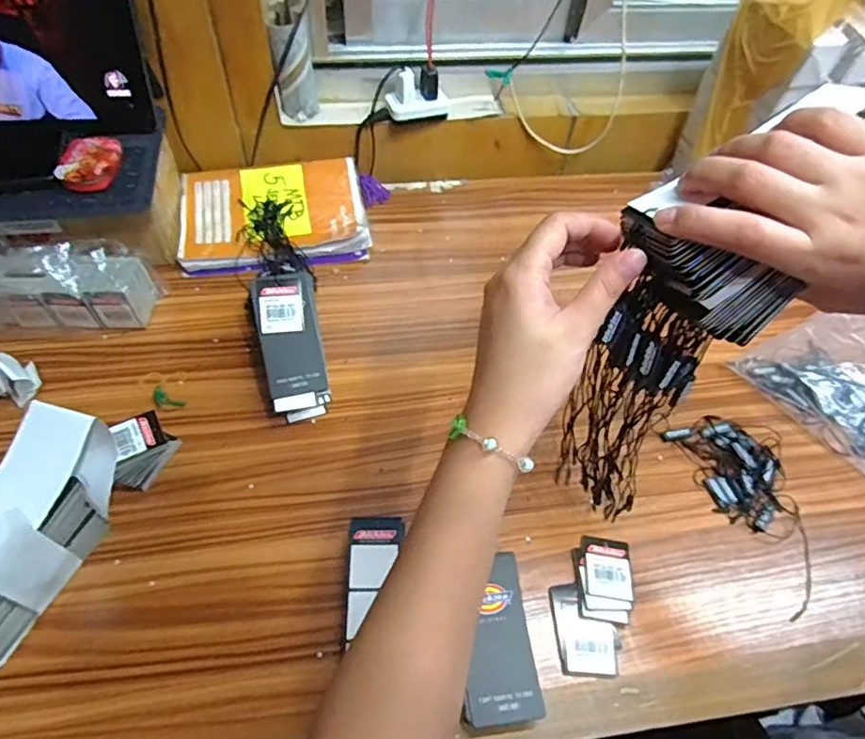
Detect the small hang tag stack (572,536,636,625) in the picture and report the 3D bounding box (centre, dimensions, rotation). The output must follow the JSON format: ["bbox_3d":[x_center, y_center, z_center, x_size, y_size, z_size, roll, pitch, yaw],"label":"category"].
[{"bbox_3d":[0.134,0.163,0.451,0.044,0.007,0.065,6,55,0],"label":"small hang tag stack"}]

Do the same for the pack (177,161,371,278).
[{"bbox_3d":[-0.180,-0.176,0.664,0.206,0.027,0.151,-10,56,-11],"label":"pack"}]

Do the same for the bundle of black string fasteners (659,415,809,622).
[{"bbox_3d":[0.286,0.110,0.499,0.089,0.010,0.167,-17,58,-15],"label":"bundle of black string fasteners"}]

